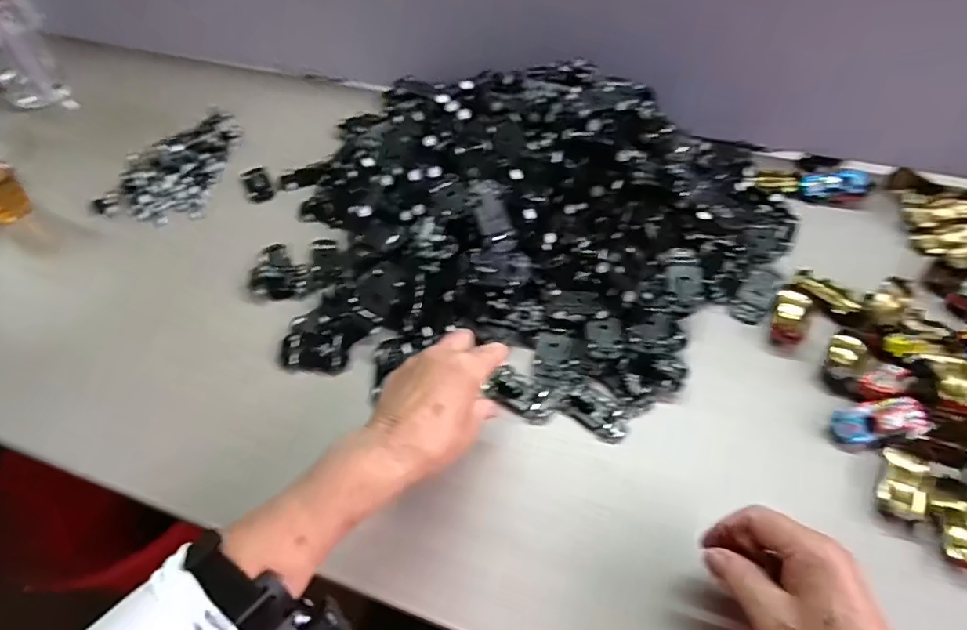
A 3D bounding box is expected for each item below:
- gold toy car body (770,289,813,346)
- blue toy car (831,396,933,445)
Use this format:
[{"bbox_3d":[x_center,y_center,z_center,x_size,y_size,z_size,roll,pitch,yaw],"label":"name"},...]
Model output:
[{"bbox_3d":[0.282,0.000,0.488,0.030,0.014,0.063,20,55,17],"label":"gold toy car body"},{"bbox_3d":[0.311,0.083,0.418,0.063,0.029,0.028,-8,51,-3],"label":"blue toy car"}]

